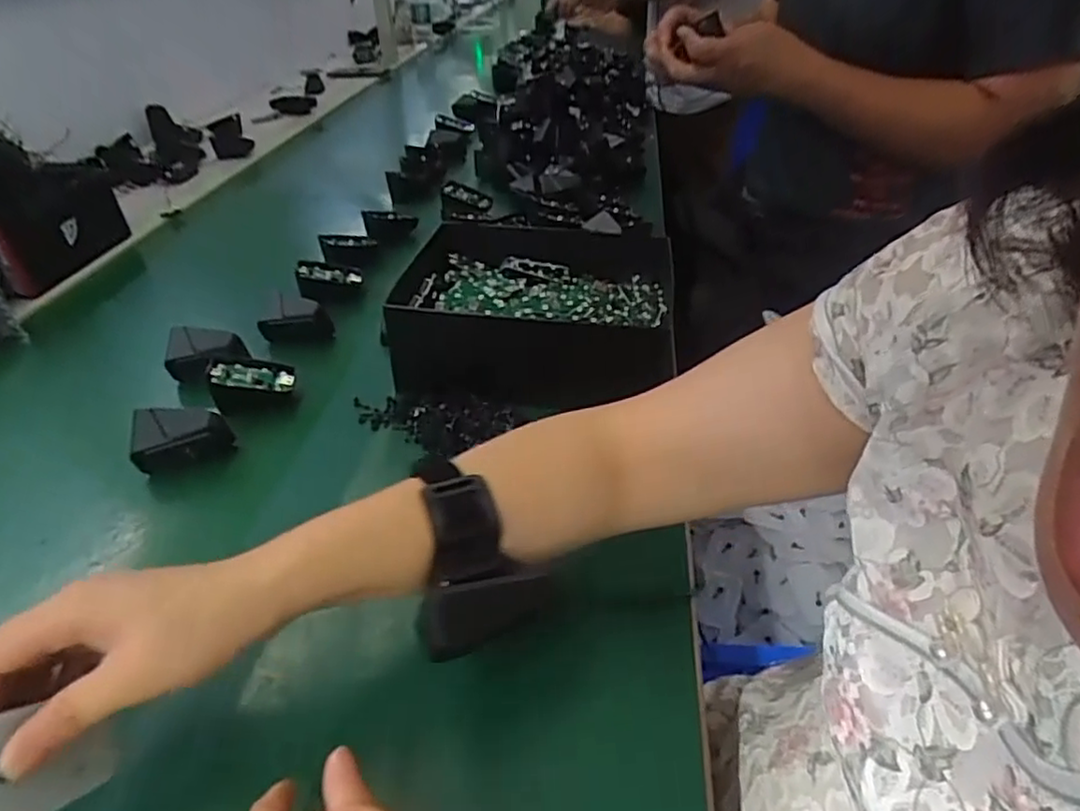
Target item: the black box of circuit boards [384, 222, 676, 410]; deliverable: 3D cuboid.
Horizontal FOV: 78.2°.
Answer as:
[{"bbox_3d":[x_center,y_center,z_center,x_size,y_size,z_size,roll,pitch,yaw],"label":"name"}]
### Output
[{"bbox_3d":[-0.005,-0.092,0.604,0.233,0.071,0.201,1,39,2],"label":"black box of circuit boards"}]

